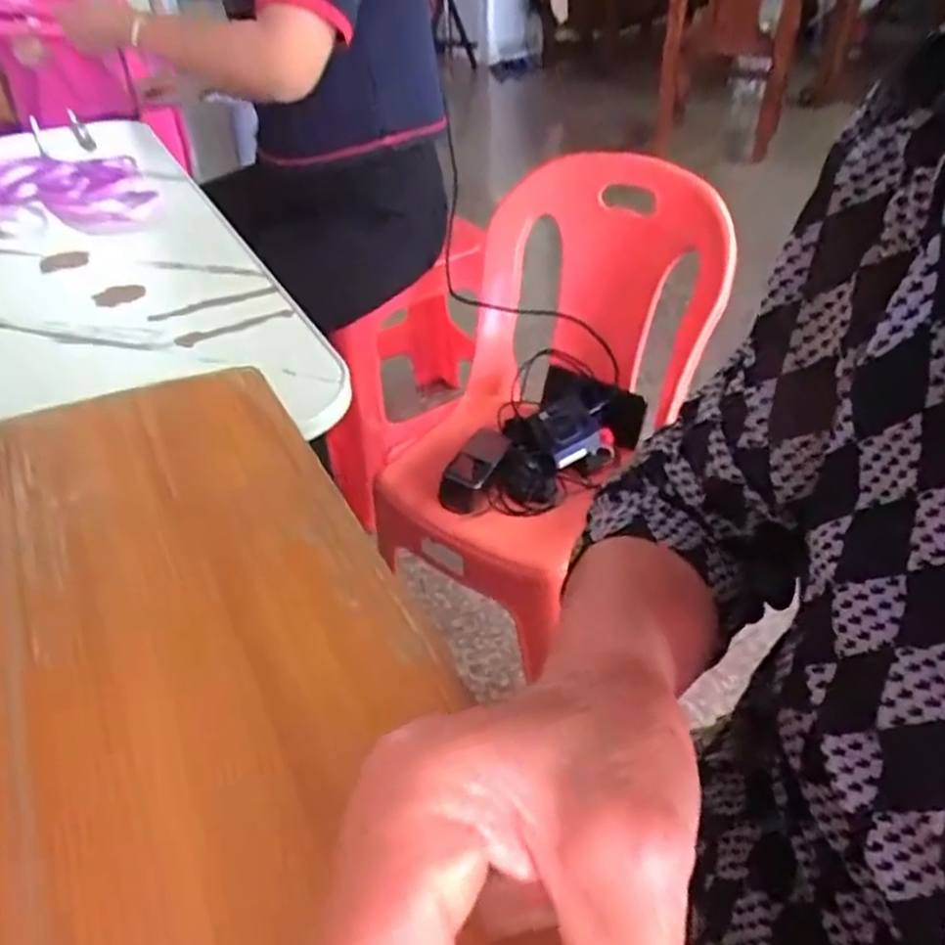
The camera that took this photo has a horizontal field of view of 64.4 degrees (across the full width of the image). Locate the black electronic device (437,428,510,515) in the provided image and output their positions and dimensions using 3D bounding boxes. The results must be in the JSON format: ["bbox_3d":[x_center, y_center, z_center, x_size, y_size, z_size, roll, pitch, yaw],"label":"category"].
[{"bbox_3d":[0.002,-0.006,0.967,0.058,0.042,0.132,21,69,26],"label":"black electronic device"}]

